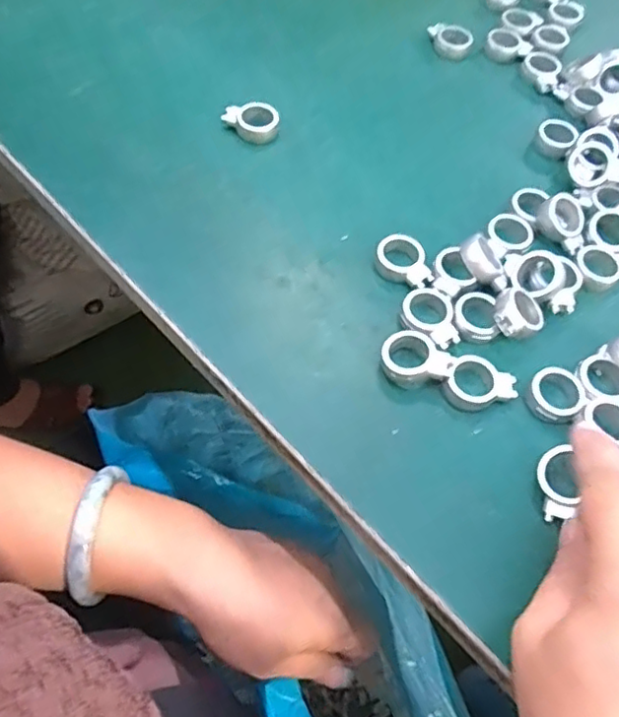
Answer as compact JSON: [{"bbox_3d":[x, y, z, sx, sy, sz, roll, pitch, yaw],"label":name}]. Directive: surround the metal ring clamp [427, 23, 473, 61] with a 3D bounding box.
[{"bbox_3d":[0.100,-0.225,0.432,0.031,0.012,0.024,7,59,0],"label":"metal ring clamp"}]

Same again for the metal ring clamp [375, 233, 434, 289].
[{"bbox_3d":[0.050,-0.050,0.324,0.024,0.010,0.034,-15,62,-13],"label":"metal ring clamp"}]

